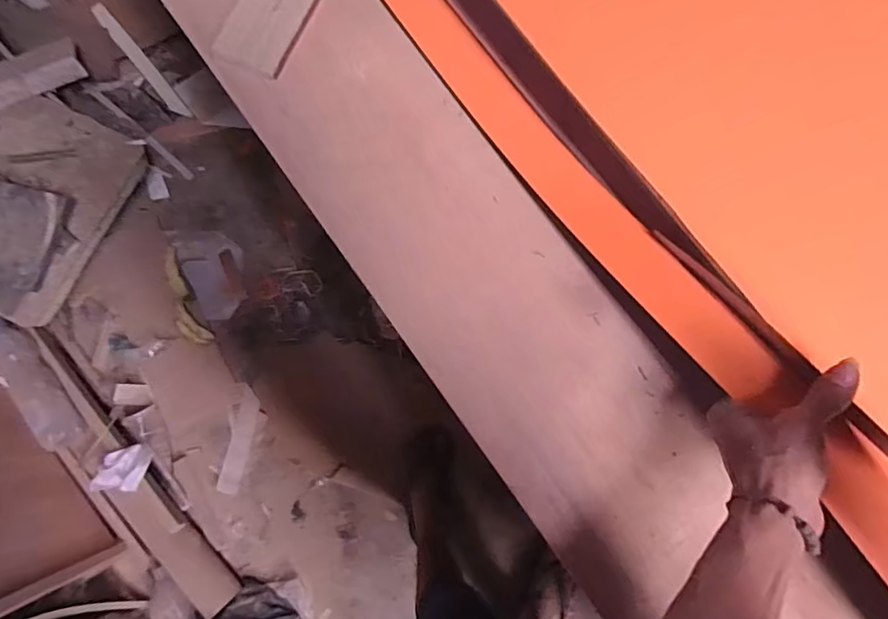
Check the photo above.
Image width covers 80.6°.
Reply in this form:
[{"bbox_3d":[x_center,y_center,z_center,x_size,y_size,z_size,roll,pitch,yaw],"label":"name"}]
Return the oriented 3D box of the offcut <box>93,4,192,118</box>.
[{"bbox_3d":[-0.785,-0.640,1.373,0.039,0.021,0.302,-37,124,-6],"label":"offcut"}]

